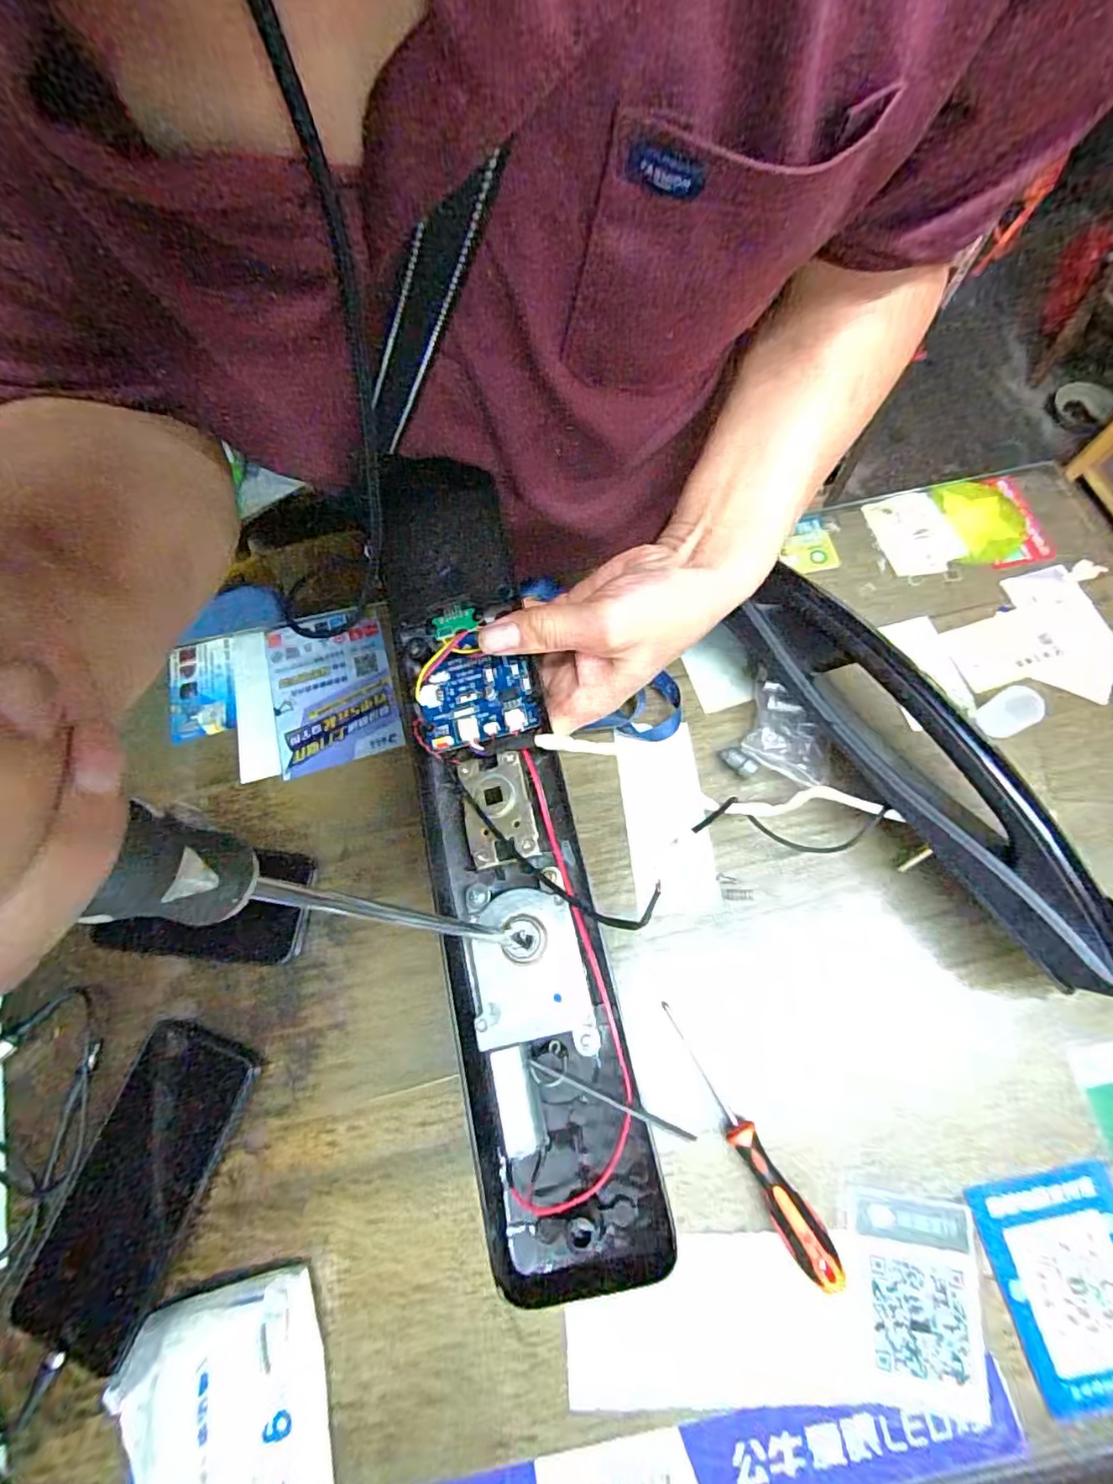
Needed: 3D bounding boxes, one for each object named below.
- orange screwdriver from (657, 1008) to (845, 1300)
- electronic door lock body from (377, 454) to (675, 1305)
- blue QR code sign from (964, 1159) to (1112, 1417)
[{"bbox_3d":[0.107,0.231,0.343,0.020,0.028,0.152,-33,70,-8],"label":"orange screwdriver"},{"bbox_3d":[-0.032,0.031,0.285,0.068,0.030,0.378,-13,74,-2],"label":"electronic door lock body"},{"bbox_3d":[0.284,0.296,0.323,0.082,0.004,0.103,-13,69,-1],"label":"blue QR code sign"}]

